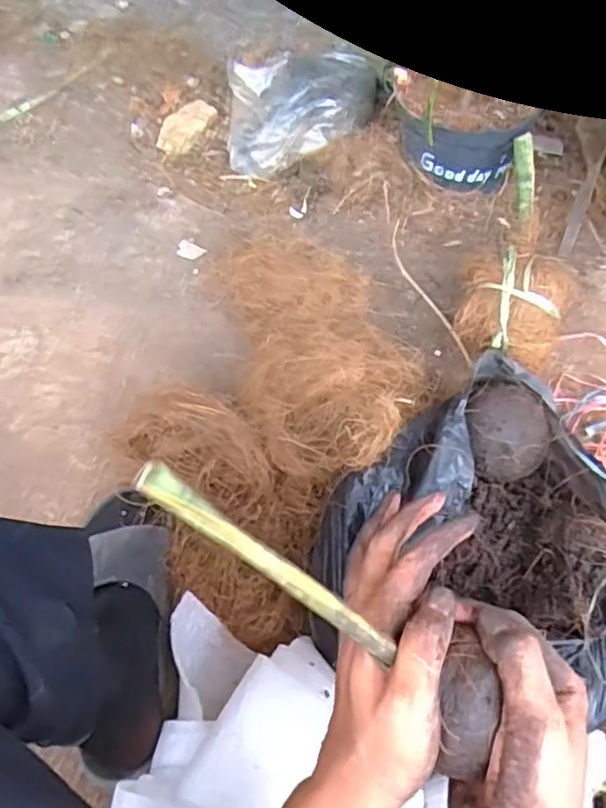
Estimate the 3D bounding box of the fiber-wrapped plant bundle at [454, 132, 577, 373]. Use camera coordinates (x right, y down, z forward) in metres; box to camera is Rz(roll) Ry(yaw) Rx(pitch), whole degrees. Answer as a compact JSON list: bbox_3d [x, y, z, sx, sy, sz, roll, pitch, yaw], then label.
[{"bbox_3d":[0.236,-0.155,0.697,0.103,0.103,0.246,13,61,11],"label":"fiber-wrapped plant bundle"}]

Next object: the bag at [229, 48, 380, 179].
[{"bbox_3d":[0.001,-0.396,0.861,0.216,0.079,0.153,-9,60,-1],"label":"bag"}]

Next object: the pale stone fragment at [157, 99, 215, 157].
[{"bbox_3d":[-0.170,-0.399,0.923,0.063,0.021,0.094,31,66,20],"label":"pale stone fragment"}]

